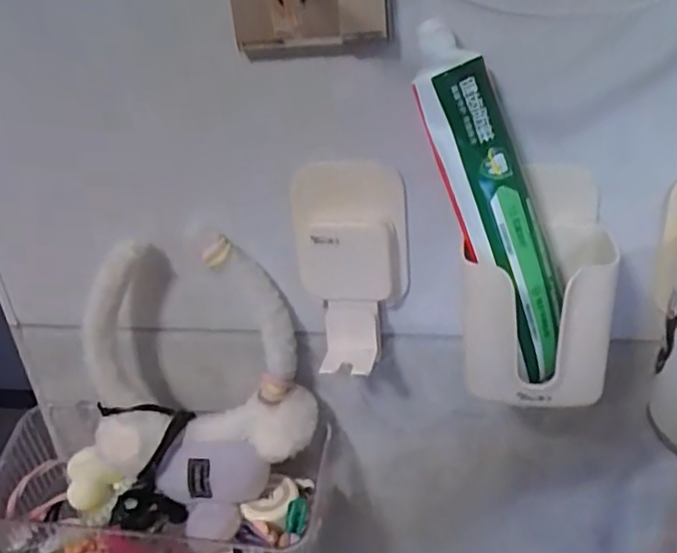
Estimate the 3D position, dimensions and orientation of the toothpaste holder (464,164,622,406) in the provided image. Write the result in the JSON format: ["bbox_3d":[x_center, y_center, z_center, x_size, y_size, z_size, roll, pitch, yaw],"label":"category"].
[{"bbox_3d":[0.107,0.006,0.355,0.075,0.105,0.082,3,28,18],"label":"toothpaste holder"}]

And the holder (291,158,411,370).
[{"bbox_3d":[0.008,-0.004,0.391,0.069,0.115,0.051,-4,27,4],"label":"holder"}]

